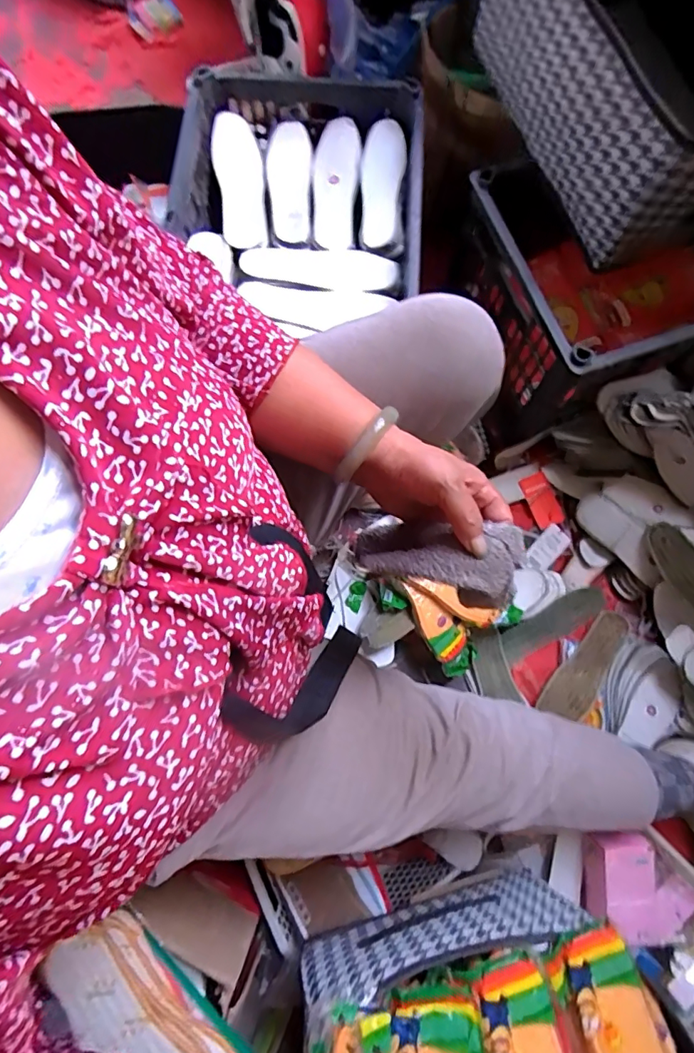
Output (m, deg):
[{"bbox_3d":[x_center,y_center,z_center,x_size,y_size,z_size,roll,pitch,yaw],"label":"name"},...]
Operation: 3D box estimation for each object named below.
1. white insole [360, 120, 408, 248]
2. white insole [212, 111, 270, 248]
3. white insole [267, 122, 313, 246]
[{"bbox_3d":[0.052,-0.518,0.747,0.066,0.022,0.217,6,73,0],"label":"white insole"},{"bbox_3d":[-0.169,-0.546,0.789,0.074,0.020,0.204,-7,90,-4],"label":"white insole"},{"bbox_3d":[-0.090,-0.537,0.784,0.069,0.035,0.216,-3,73,-3],"label":"white insole"}]

